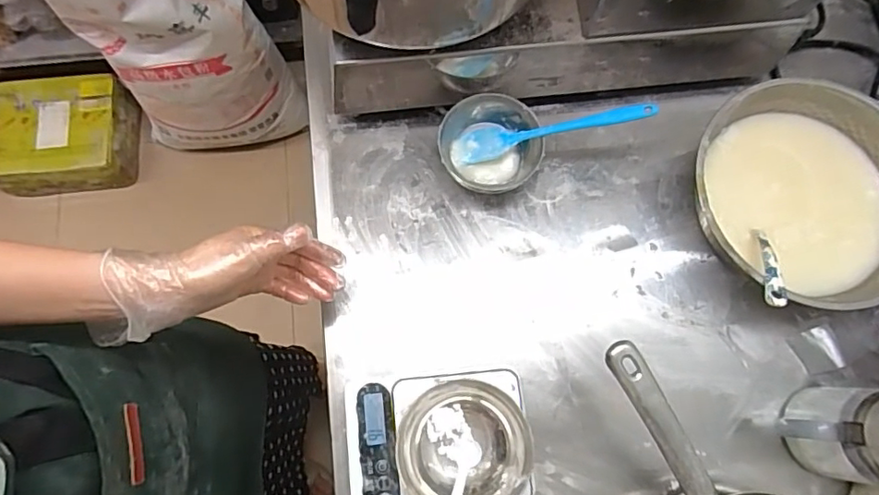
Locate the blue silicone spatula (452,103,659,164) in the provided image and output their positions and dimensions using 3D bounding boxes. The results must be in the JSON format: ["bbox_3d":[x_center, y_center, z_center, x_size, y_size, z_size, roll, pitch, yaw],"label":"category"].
[{"bbox_3d":[0.117,-0.129,0.575,0.211,0.013,0.042,-10,74,18],"label":"blue silicone spatula"}]

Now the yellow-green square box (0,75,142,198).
[{"bbox_3d":[-0.989,-0.279,1.394,0.355,0.118,0.304,-4,75,-1],"label":"yellow-green square box"}]

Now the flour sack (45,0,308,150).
[{"bbox_3d":[-0.556,-0.442,1.131,0.377,0.724,0.199,-14,75,-4],"label":"flour sack"}]

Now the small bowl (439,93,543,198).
[{"bbox_3d":[0.058,-0.112,0.602,0.113,0.049,0.104,-2,75,-1],"label":"small bowl"}]

